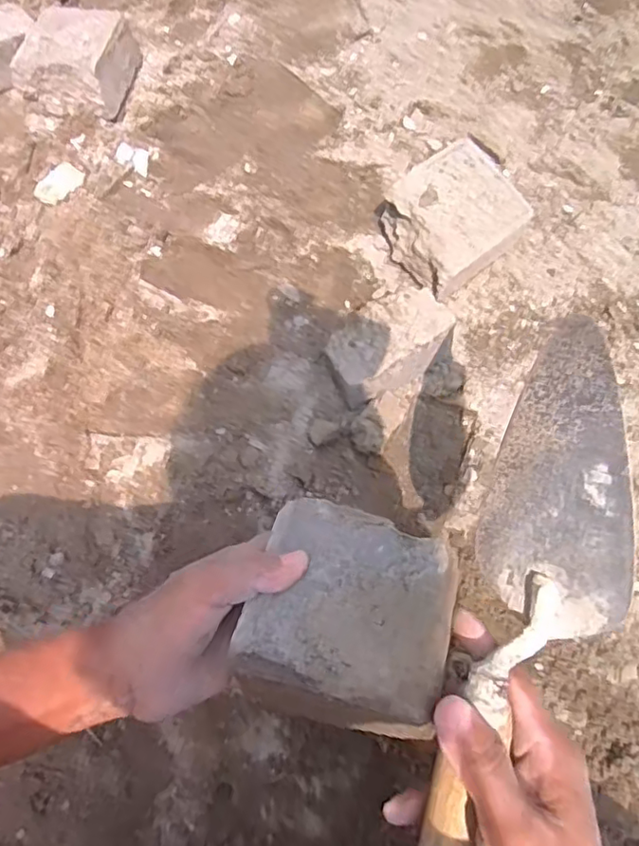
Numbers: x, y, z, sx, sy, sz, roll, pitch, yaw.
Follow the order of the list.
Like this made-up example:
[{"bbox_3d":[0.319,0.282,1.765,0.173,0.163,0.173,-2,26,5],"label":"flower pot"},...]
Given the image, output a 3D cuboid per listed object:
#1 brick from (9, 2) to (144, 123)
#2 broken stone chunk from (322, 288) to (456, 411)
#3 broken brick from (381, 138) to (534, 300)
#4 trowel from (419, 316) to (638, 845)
[{"bbox_3d":[-0.278,-0.418,0.693,0.110,0.062,0.105,11,73,9],"label":"brick"},{"bbox_3d":[0.059,-0.070,0.532,0.101,0.073,0.067,-30,72,-6],"label":"broken stone chunk"},{"bbox_3d":[0.128,-0.193,0.572,0.111,0.067,0.109,-33,72,-6],"label":"broken brick"},{"bbox_3d":[0.102,0.109,0.300,0.061,0.067,0.314,16,84,4],"label":"trowel"}]

